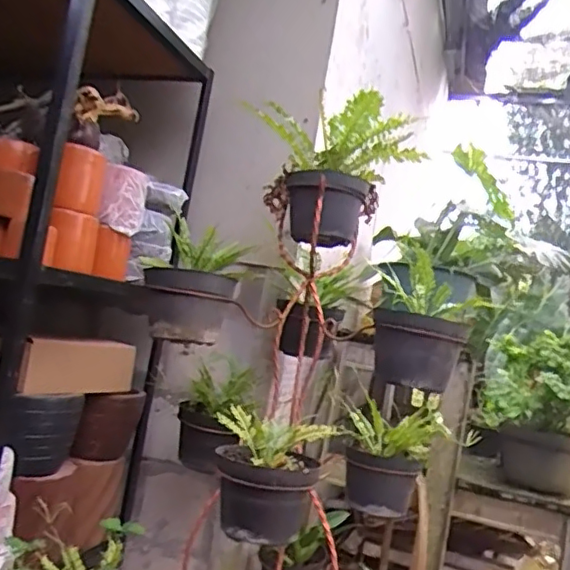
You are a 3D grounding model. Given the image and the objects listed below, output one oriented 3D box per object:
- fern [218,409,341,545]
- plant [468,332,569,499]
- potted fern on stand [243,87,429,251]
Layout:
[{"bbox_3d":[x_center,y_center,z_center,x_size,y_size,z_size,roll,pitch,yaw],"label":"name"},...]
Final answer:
[{"bbox_3d":[-0.028,0.321,1.008,0.190,0.171,0.148,9,-4,7],"label":"fern"},{"bbox_3d":[0.771,0.352,1.611,0.443,0.386,0.514,8,-4,17],"label":"plant"},{"bbox_3d":[0.093,-0.228,1.301,0.304,0.277,0.270,7,-5,35],"label":"potted fern on stand"}]

